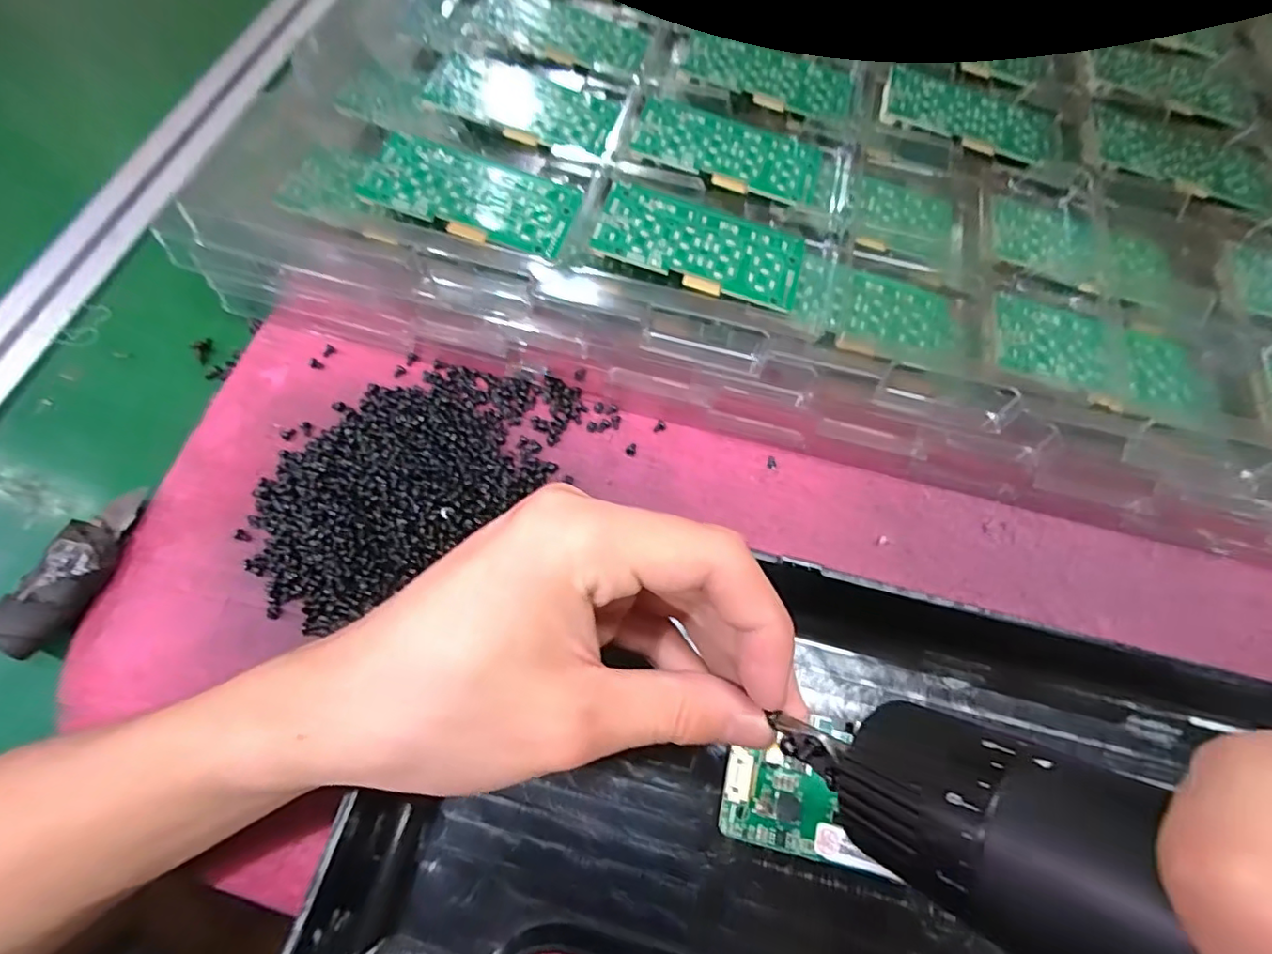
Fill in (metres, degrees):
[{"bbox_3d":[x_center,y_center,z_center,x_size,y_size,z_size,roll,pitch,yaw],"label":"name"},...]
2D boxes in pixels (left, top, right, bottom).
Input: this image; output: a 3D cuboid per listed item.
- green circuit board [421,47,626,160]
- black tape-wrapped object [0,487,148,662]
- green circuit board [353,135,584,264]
[{"bbox_3d":[-0.057,-0.191,0.304,0.093,0.004,0.049,17,64,0],"label":"green circuit board"},{"bbox_3d":[-0.229,0.036,0.240,0.025,0.016,0.070,26,68,9],"label":"black tape-wrapped object"},{"bbox_3d":[-0.075,-0.130,0.275,0.091,0.004,0.046,18,65,-3],"label":"green circuit board"}]

